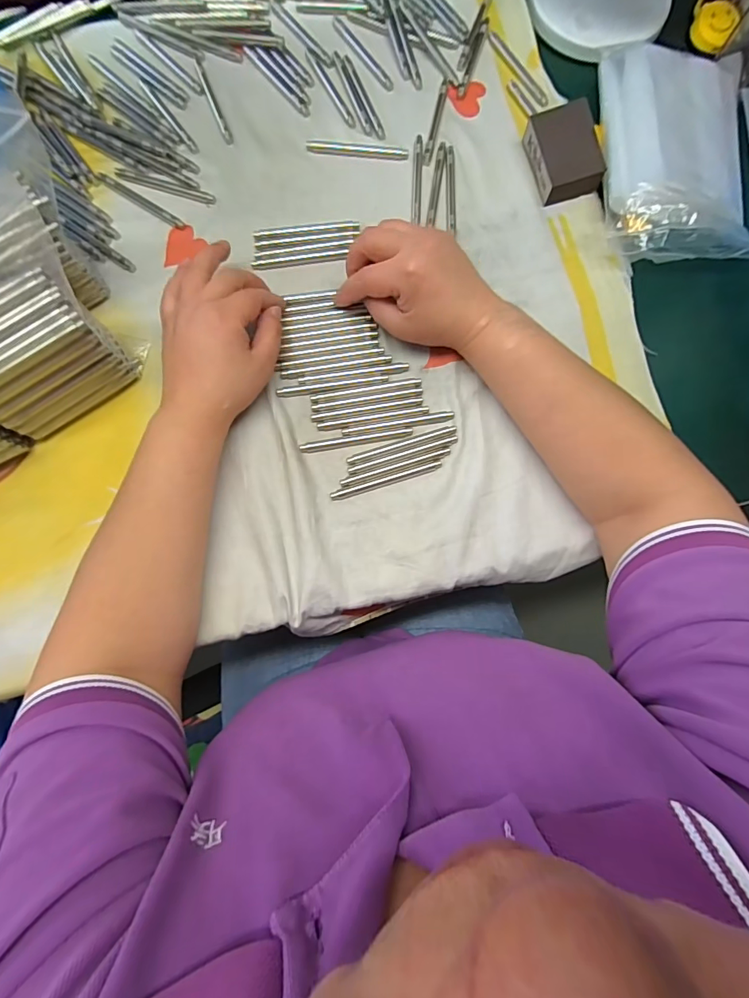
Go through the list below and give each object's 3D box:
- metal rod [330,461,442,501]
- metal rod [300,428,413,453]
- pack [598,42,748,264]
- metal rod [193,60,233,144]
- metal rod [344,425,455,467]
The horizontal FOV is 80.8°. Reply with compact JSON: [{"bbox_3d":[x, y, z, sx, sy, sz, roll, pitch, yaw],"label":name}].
[{"bbox_3d":[0.010,-0.015,0.360,0.093,0.004,0.008,-17,82,-4],"label":"metal rod"},{"bbox_3d":[-0.014,-0.049,0.365,0.093,0.004,0.008,-9,82,-3],"label":"metal rod"},{"bbox_3d":[0.276,-0.319,0.391,0.145,0.038,0.225,1,81,-1],"label":"pack"},{"bbox_3d":[-0.152,-0.375,0.412,0.008,0.004,0.095,-21,82,-5],"label":"metal rod"},{"bbox_3d":[0.023,-0.045,0.364,0.094,0.004,0.009,-17,82,-4],"label":"metal rod"}]

